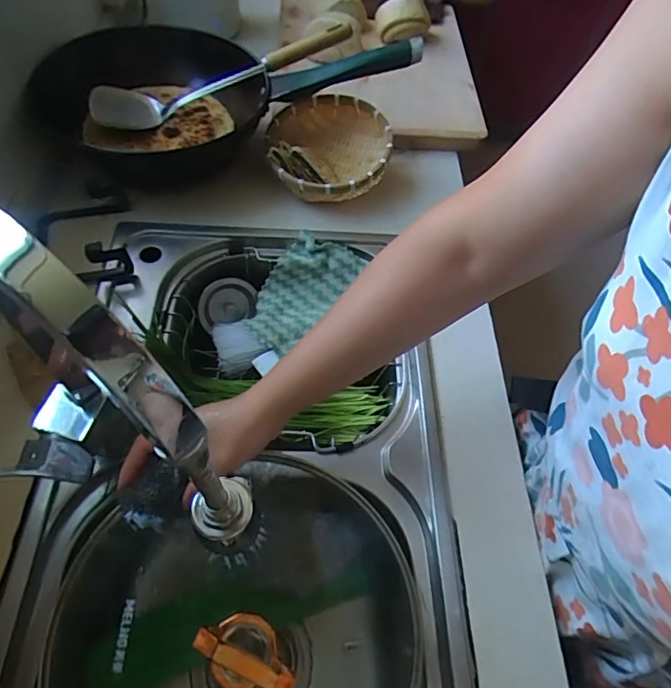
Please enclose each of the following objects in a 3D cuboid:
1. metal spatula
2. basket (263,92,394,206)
[{"bbox_3d":[-0.154,-0.381,0.705,0.372,0.056,0.082,-20,61,-3],"label":"metal spatula"},{"bbox_3d":[-0.011,-0.270,0.708,0.170,0.075,0.168,2,58,-4],"label":"basket"}]

